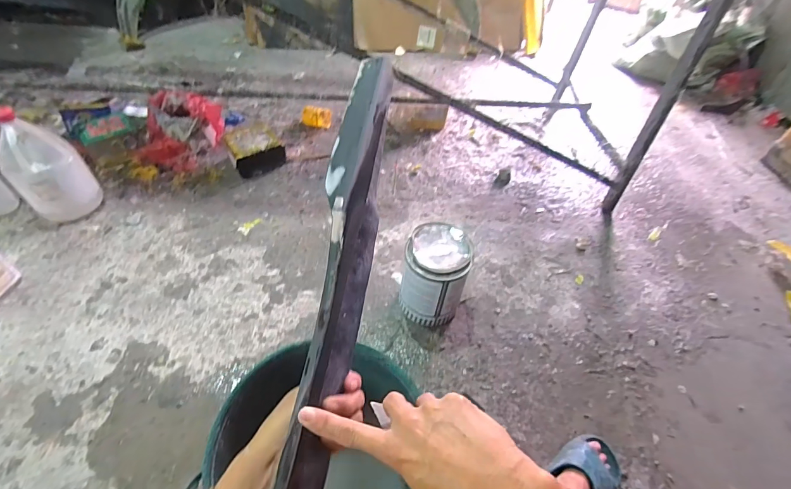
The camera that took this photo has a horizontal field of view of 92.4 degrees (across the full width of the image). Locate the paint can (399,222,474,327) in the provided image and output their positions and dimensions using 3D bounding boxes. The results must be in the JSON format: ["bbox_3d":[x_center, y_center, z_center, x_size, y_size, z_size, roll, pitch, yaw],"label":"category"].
[{"bbox_3d":[0.099,0.081,0.980,0.157,0.214,0.186,8,51,1],"label":"paint can"}]

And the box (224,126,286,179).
[{"bbox_3d":[-0.496,-0.336,1.350,0.180,0.097,0.164,-19,55,-19],"label":"box"}]

